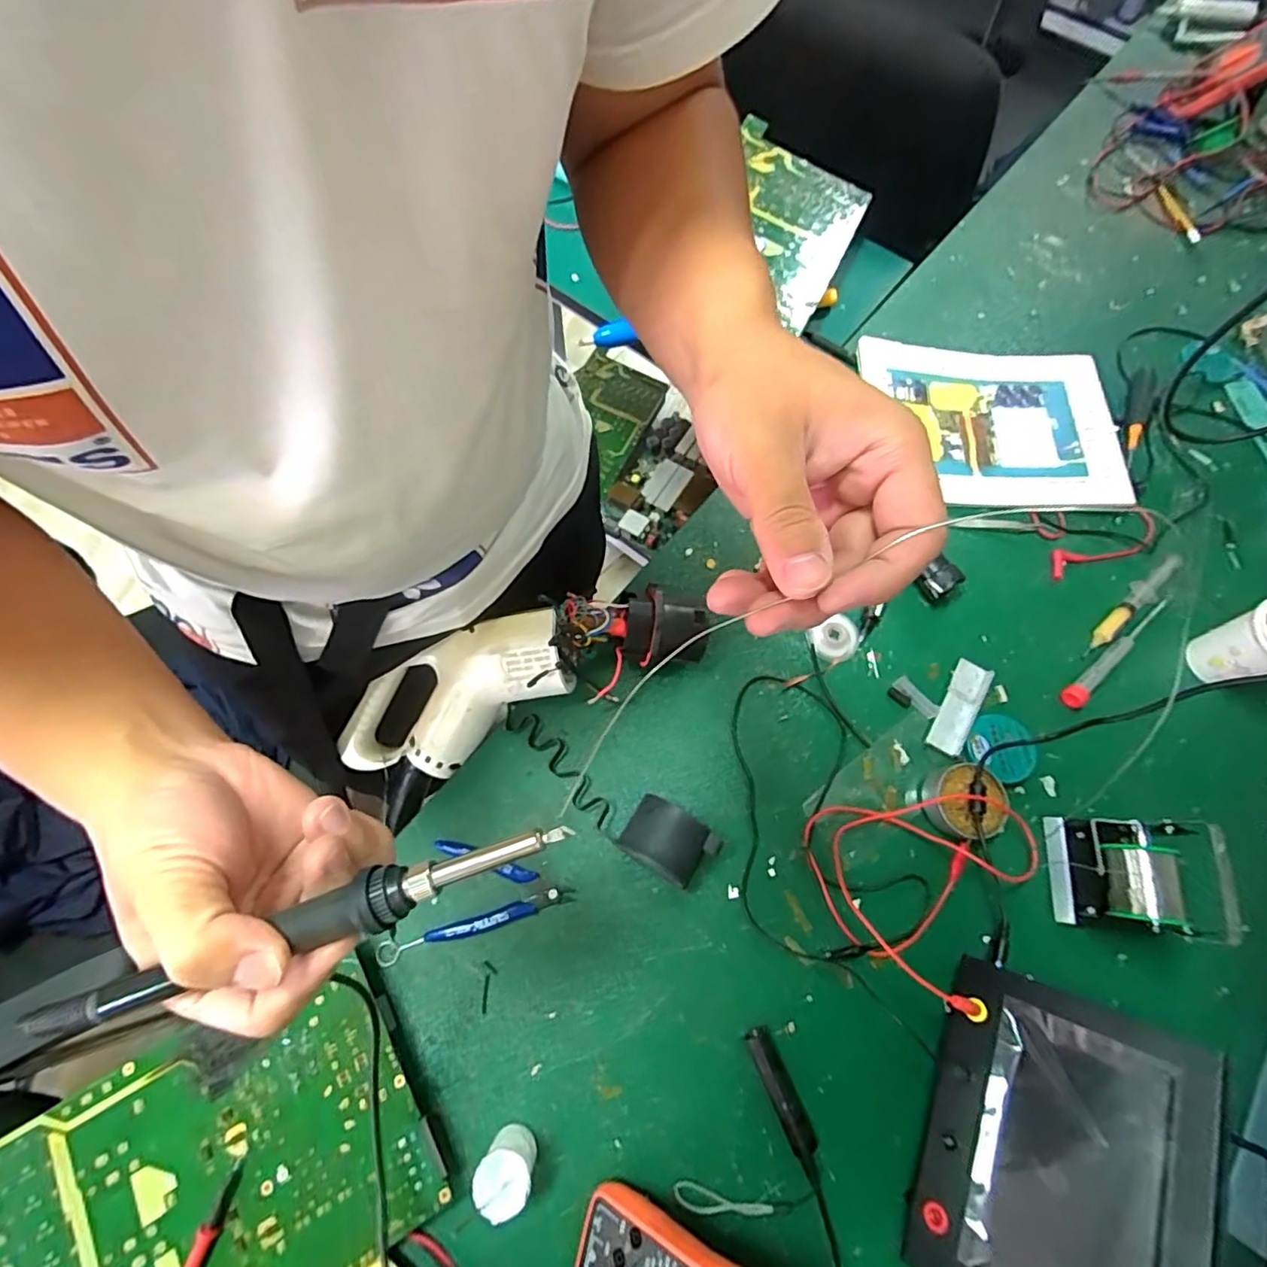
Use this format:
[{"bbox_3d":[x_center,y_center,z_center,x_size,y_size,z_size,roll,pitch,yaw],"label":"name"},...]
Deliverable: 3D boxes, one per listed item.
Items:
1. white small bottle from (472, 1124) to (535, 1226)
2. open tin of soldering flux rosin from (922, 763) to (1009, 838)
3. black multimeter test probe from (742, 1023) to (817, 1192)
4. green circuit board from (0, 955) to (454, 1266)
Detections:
[{"bbox_3d":[-0.090,0.381,0.423,0.038,0.047,0.036,1,70,-2],"label":"white small bottle"},{"bbox_3d":[0.292,0.150,0.529,0.062,0.034,0.064,1,70,-2],"label":"open tin of soldering flux rosin"},{"bbox_3d":[0.117,0.359,0.454,0.020,0.014,0.104,-22,73,-10],"label":"black multimeter test probe"},{"bbox_3d":[-0.320,0.400,0.419,0.338,0.039,0.195,-29,74,-12],"label":"green circuit board"}]

